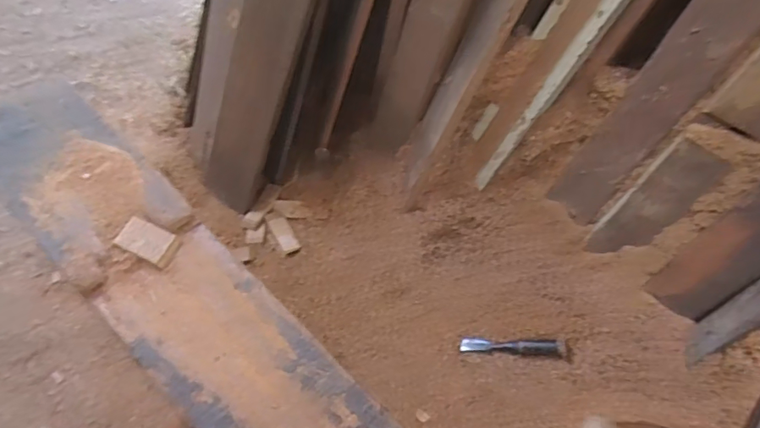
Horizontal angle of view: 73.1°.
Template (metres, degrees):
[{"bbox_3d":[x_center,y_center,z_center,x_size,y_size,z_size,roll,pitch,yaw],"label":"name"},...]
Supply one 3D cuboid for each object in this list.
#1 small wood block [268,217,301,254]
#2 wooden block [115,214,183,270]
[{"bbox_3d":[-0.263,0.057,1.413,0.046,0.022,0.133,-25,62,-17],"label":"small wood block"},{"bbox_3d":[-0.325,0.039,0.718,0.079,0.020,0.048,22,60,11],"label":"wooden block"}]

